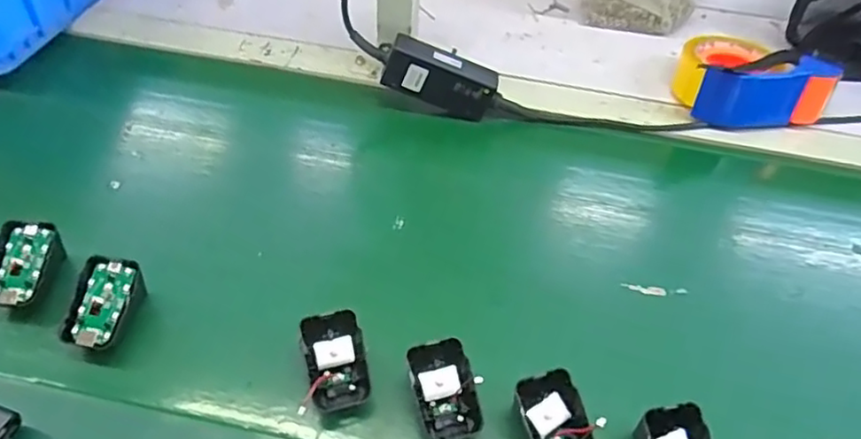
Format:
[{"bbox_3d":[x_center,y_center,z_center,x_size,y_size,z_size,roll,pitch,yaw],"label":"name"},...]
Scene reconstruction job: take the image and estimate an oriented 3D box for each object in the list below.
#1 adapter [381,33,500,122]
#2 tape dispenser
[{"bbox_3d":[0.013,-0.147,0.645,0.116,0.053,0.034,20,48,-9],"label":"adapter"},{"bbox_3d":[0.349,-0.158,0.685,0.145,0.062,0.107,2,49,-4],"label":"tape dispenser"}]

